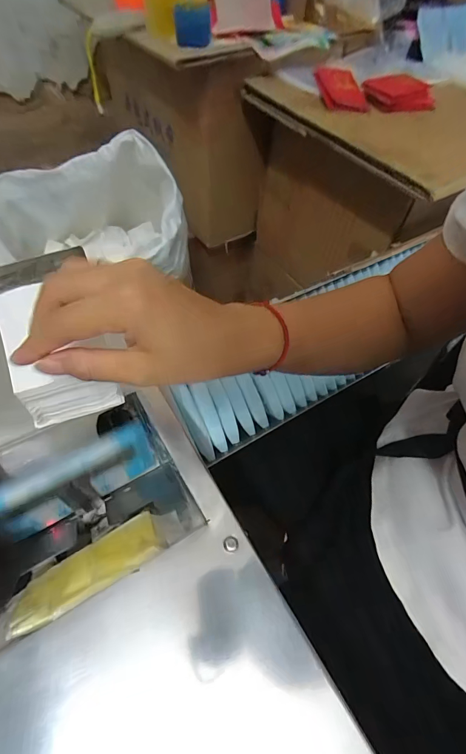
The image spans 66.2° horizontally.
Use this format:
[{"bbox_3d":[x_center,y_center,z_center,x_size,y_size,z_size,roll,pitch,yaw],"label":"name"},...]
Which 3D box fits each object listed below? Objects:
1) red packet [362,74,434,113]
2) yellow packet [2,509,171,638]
[{"bbox_3d":[0.299,-0.516,0.652,0.140,0.043,0.041,-11,56,-10],"label":"red packet"},{"bbox_3d":[-0.102,0.135,0.253,0.100,0.066,0.005,-24,102,-22],"label":"yellow packet"}]

